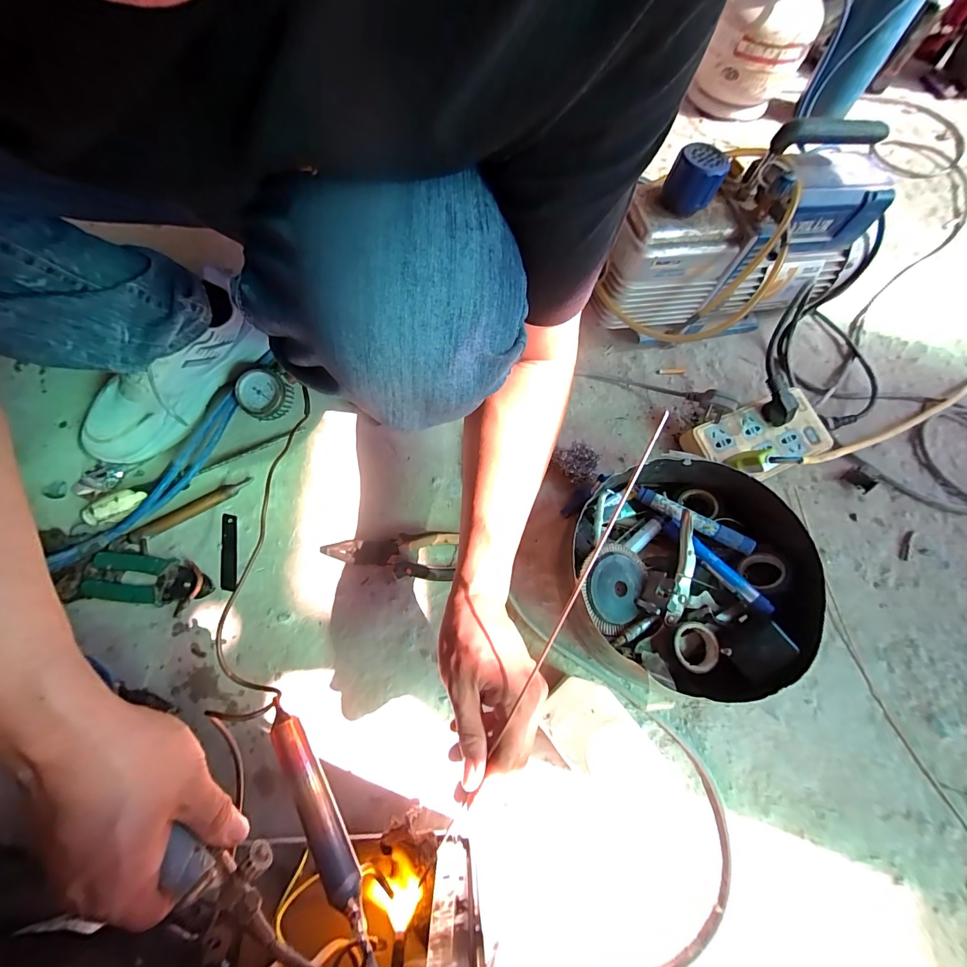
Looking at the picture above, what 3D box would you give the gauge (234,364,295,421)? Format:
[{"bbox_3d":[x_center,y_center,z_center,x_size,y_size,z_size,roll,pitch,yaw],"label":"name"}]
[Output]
[{"bbox_3d":[-0.294,-0.120,0.548,0.065,0.025,0.064,-10,96,-4],"label":"gauge"}]

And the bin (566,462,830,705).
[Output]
[{"bbox_3d":[0.213,0.093,0.444,0.222,0.096,0.231,1,67,-3],"label":"bin"}]

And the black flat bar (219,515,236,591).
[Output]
[{"bbox_3d":[-0.304,0.080,0.487,0.020,0.004,0.096,-17,63,-3],"label":"black flat bar"}]

